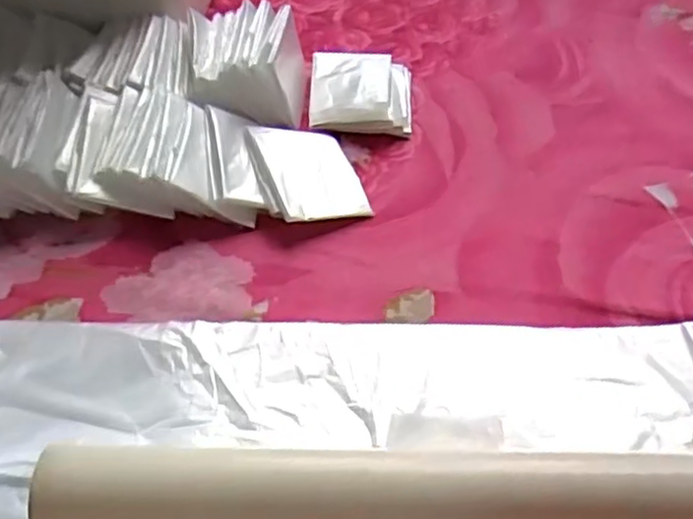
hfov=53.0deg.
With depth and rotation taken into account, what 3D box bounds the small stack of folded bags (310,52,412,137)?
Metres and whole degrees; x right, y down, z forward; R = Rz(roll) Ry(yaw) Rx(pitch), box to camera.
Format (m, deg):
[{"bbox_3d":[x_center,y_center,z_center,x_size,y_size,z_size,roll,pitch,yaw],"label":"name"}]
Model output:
[{"bbox_3d":[0.012,-0.131,0.540,0.077,0.024,0.082,3,48,-1],"label":"small stack of folded bags"}]

